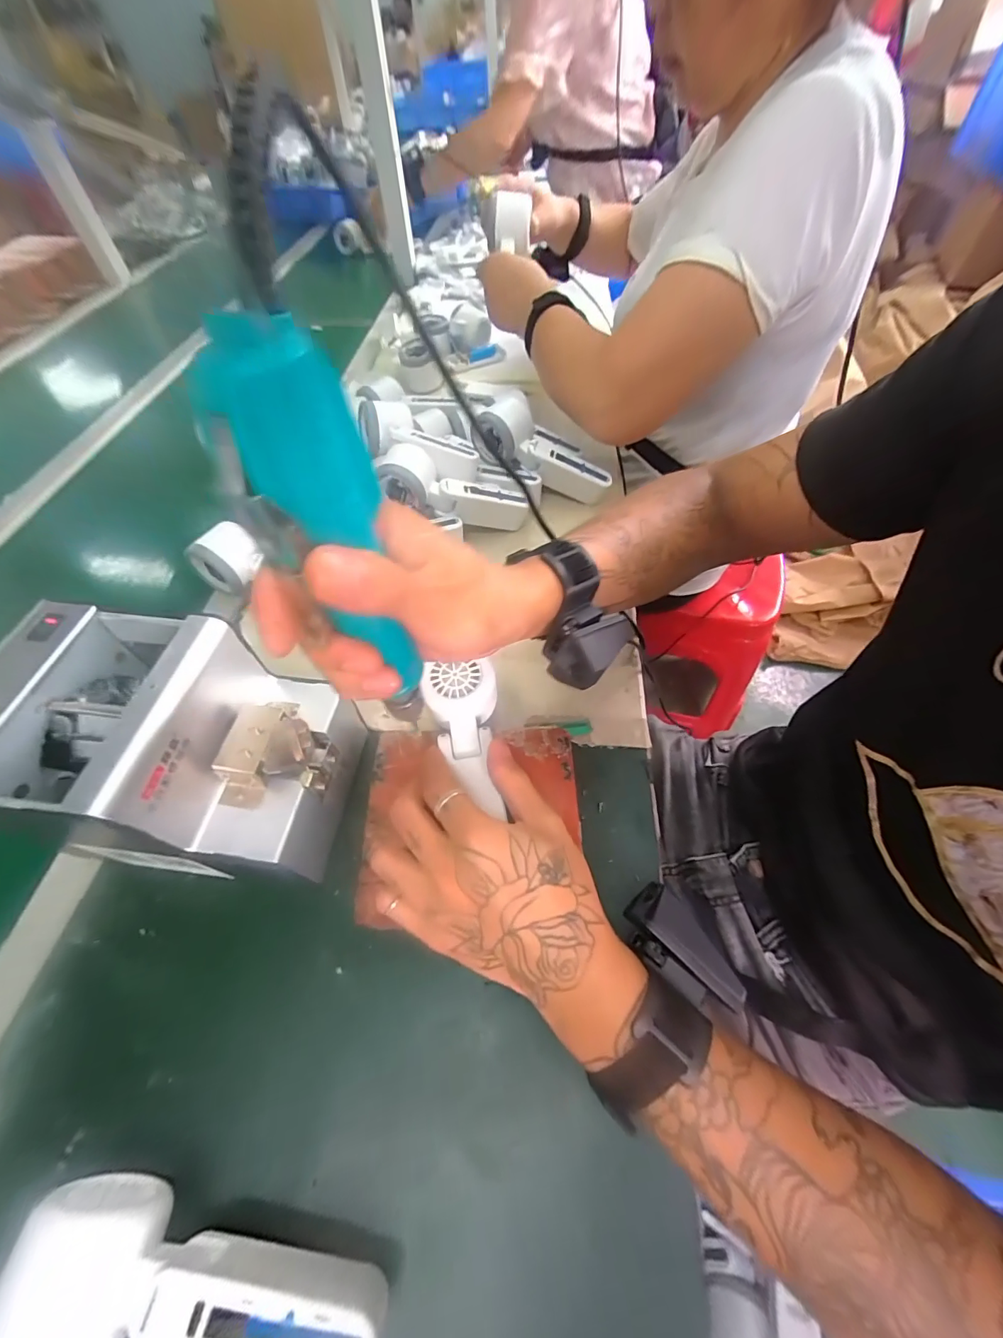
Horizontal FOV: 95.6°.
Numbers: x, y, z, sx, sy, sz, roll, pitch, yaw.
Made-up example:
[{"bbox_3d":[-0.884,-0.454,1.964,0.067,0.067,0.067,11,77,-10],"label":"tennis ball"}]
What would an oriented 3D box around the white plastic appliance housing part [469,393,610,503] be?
[{"bbox_3d":[0.047,-0.250,0.531,0.166,0.069,0.054,31,52,-9],"label":"white plastic appliance housing part"}]

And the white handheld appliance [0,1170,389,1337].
[{"bbox_3d":[-0.134,0.278,0.205,0.164,0.048,0.058,5,50,0],"label":"white handheld appliance"}]

